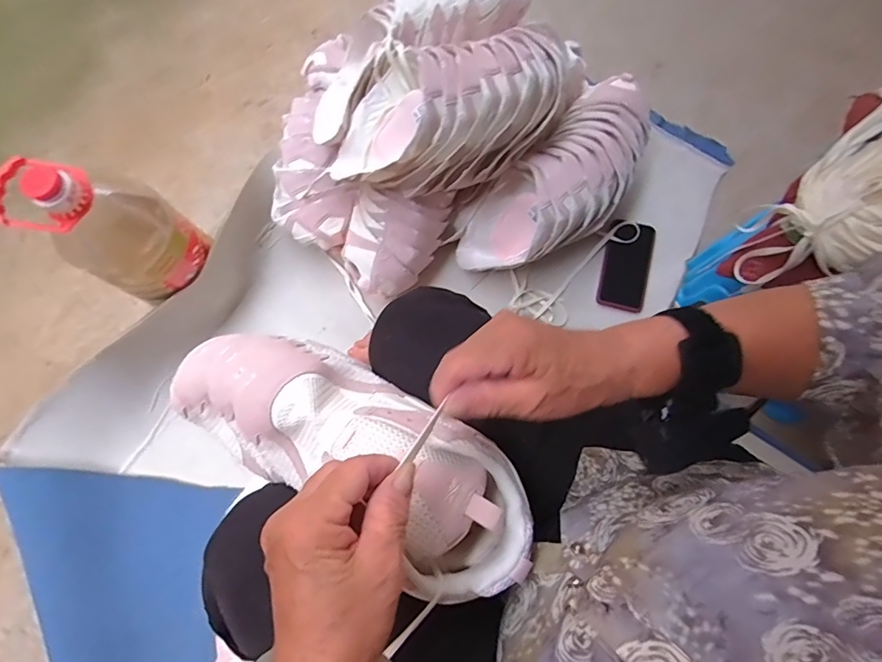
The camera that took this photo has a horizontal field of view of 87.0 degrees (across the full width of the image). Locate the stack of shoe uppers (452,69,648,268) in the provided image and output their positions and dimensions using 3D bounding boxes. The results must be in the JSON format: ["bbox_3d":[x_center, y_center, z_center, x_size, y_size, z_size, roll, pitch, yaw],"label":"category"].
[{"bbox_3d":[0.206,-0.246,0.794,0.180,0.171,0.361,41,80,11],"label":"stack of shoe uppers"}]

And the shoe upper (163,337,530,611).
[{"bbox_3d":[-0.085,0.082,0.355,0.325,0.068,0.115,25,78,16],"label":"shoe upper"}]

